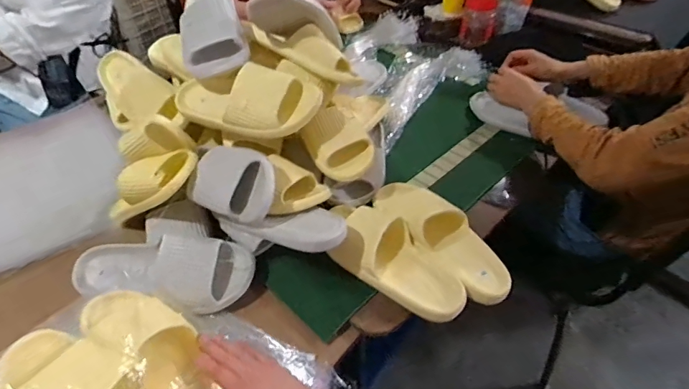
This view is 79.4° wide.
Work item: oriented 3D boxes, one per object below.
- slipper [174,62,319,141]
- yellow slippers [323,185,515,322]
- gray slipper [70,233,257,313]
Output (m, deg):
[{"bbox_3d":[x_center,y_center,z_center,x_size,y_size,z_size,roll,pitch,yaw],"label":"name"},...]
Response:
[{"bbox_3d":[-0.167,-0.154,0.675,0.259,0.093,0.096,7,45,28],"label":"slipper"},{"bbox_3d":[0.110,0.081,0.652,0.203,0.063,0.282,-35,53,-27],"label":"yellow slippers"},{"bbox_3d":[-0.278,0.109,0.611,0.274,0.084,0.104,2,46,5],"label":"gray slipper"}]

